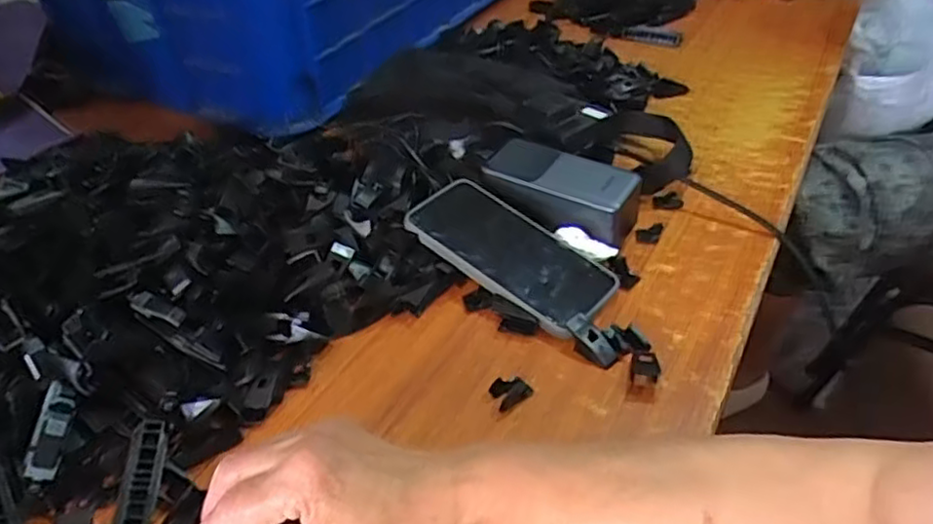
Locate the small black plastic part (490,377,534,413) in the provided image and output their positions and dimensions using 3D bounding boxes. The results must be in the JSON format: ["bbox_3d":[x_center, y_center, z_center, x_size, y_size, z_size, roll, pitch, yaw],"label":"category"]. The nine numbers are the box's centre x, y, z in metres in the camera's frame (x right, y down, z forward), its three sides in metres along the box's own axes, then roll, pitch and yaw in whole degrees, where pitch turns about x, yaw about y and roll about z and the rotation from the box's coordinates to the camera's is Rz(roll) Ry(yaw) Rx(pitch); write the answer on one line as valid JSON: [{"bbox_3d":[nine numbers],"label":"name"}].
[{"bbox_3d":[0.029,0.084,0.436,0.026,0.010,0.021,-26,44,-24],"label":"small black plastic part"}]

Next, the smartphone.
[{"bbox_3d":[0.035,-0.010,0.519,0.161,0.011,0.085,33,47,20],"label":"smartphone"}]

